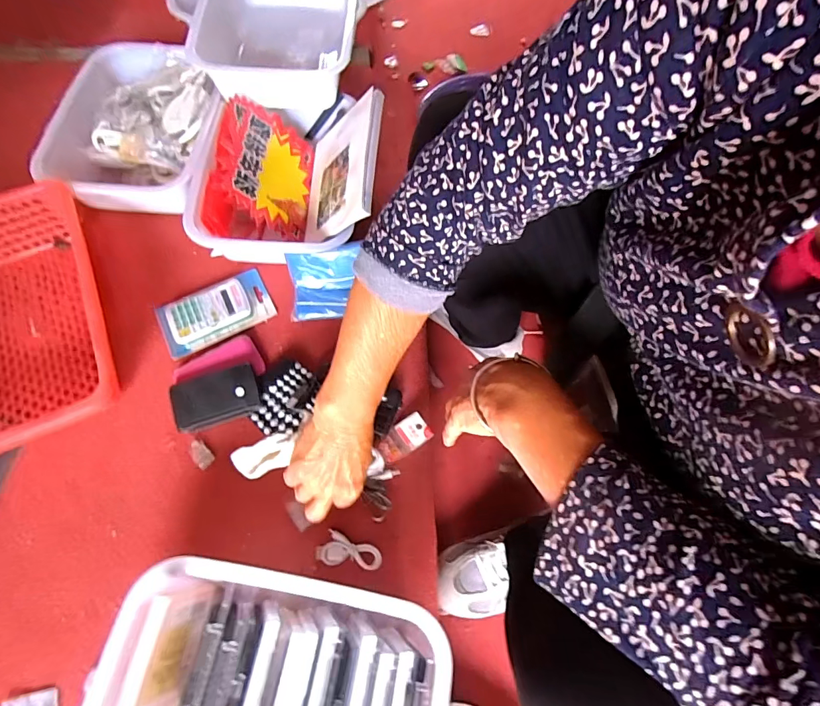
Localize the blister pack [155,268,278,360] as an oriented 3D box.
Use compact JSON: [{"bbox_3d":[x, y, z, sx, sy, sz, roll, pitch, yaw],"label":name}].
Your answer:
[{"bbox_3d":[-0.256,-0.056,0.559,0.141,0.019,0.082,-26,71,-12],"label":"blister pack"}]

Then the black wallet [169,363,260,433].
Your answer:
[{"bbox_3d":[-0.228,0.053,0.504,0.097,0.025,0.057,-16,69,-8],"label":"black wallet"}]

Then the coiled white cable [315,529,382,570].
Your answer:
[{"bbox_3d":[-0.065,0.214,0.454,0.068,0.010,0.031,18,68,6],"label":"coiled white cable"}]

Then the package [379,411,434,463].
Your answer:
[{"bbox_3d":[-0.007,0.102,0.512,0.063,0.007,0.037,-32,72,-14],"label":"package"}]

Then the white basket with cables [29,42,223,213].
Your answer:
[{"bbox_3d":[-0.383,-0.327,0.633,0.212,0.080,0.280,2,68,-1],"label":"white basket with cables"}]

